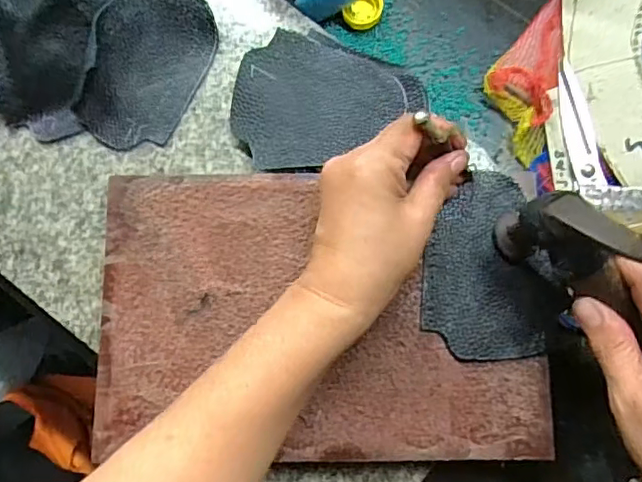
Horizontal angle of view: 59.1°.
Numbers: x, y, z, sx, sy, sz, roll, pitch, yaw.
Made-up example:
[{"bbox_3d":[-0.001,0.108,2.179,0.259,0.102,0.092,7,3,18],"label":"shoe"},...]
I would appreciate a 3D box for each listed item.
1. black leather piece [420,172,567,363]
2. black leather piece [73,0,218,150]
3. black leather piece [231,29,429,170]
[{"bbox_3d":[0.108,0.015,0.358,0.083,0.005,0.115,3,82,1],"label":"black leather piece"},{"bbox_3d":[-0.119,-0.121,0.388,0.068,0.021,0.113,23,84,3],"label":"black leather piece"},{"bbox_3d":[-0.001,-0.103,0.387,0.122,0.004,0.089,-27,87,-1],"label":"black leather piece"}]

